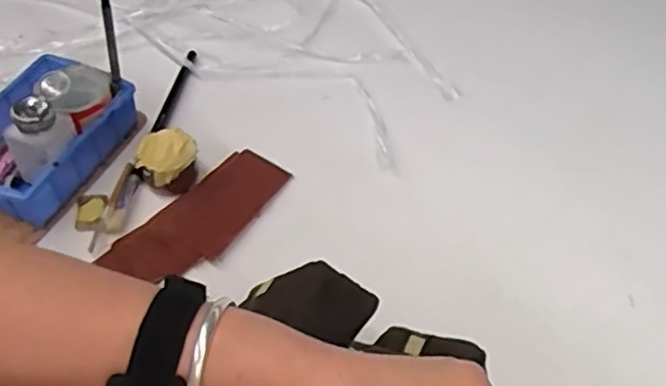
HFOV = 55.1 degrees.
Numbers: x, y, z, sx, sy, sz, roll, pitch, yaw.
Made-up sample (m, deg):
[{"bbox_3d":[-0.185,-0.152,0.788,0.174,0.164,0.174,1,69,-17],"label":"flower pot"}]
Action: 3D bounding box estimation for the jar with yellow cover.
[{"bbox_3d":[-0.189,-0.036,0.729,0.066,0.041,0.066,-4,52,-7],"label":"jar with yellow cover"}]

